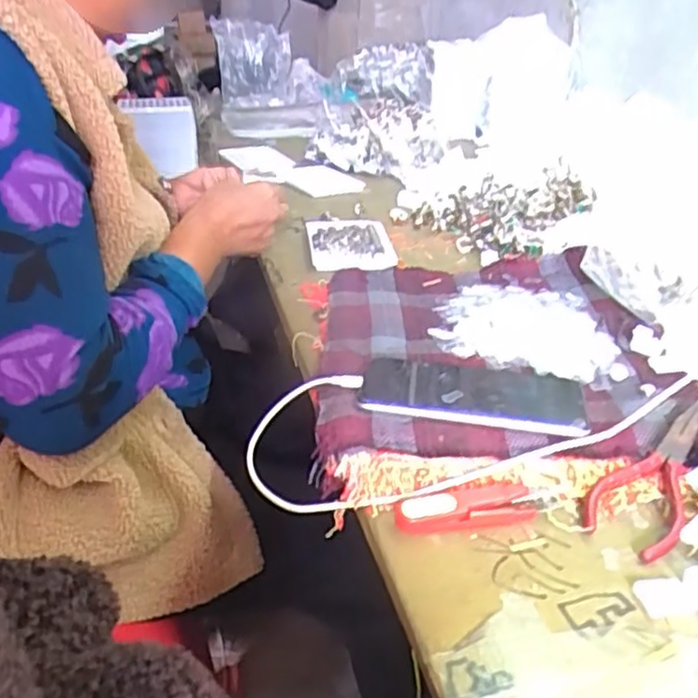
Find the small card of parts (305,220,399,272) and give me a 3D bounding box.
[{"bbox_3d":[0.002,-0.122,0.818,0.098,0.012,0.135,-5,34,-5],"label":"small card of parts"}]

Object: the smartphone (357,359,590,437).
[{"bbox_3d":[0.092,0.030,0.520,0.159,0.013,0.082,6,32,10],"label":"smartphone"}]

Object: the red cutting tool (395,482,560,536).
[{"bbox_3d":[0.081,0.099,0.433,0.102,0.012,0.027,-5,31,-8],"label":"red cutting tool"}]

